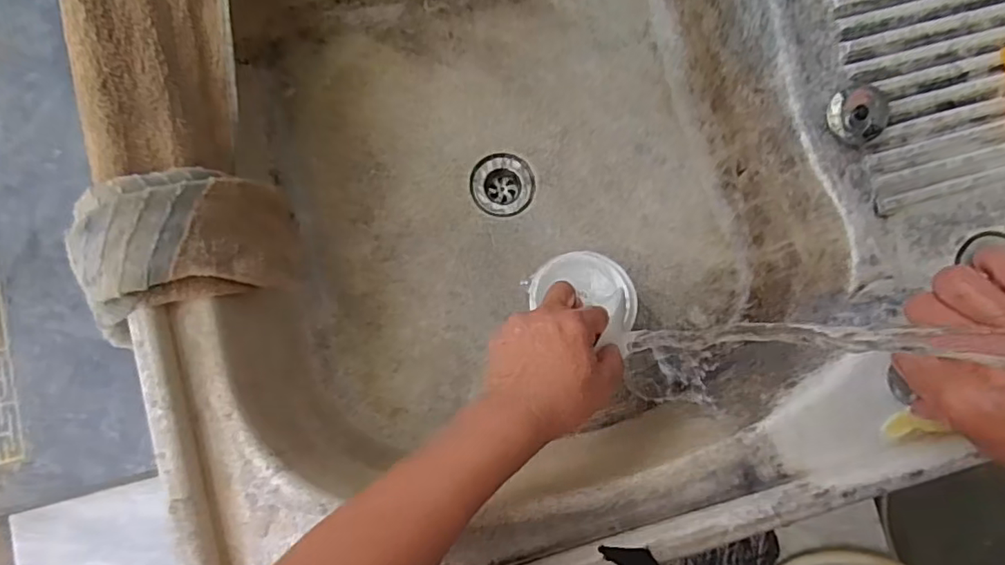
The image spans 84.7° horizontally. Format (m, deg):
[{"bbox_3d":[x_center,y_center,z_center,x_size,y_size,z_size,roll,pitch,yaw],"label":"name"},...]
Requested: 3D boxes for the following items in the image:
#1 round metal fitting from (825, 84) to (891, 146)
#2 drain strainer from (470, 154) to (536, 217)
[{"bbox_3d":[0.296,-0.141,0.456,0.045,0.021,0.046,0,82,-3],"label":"round metal fitting"},{"bbox_3d":[0.000,-0.103,0.597,0.066,0.018,0.067,0,82,-3],"label":"drain strainer"}]

